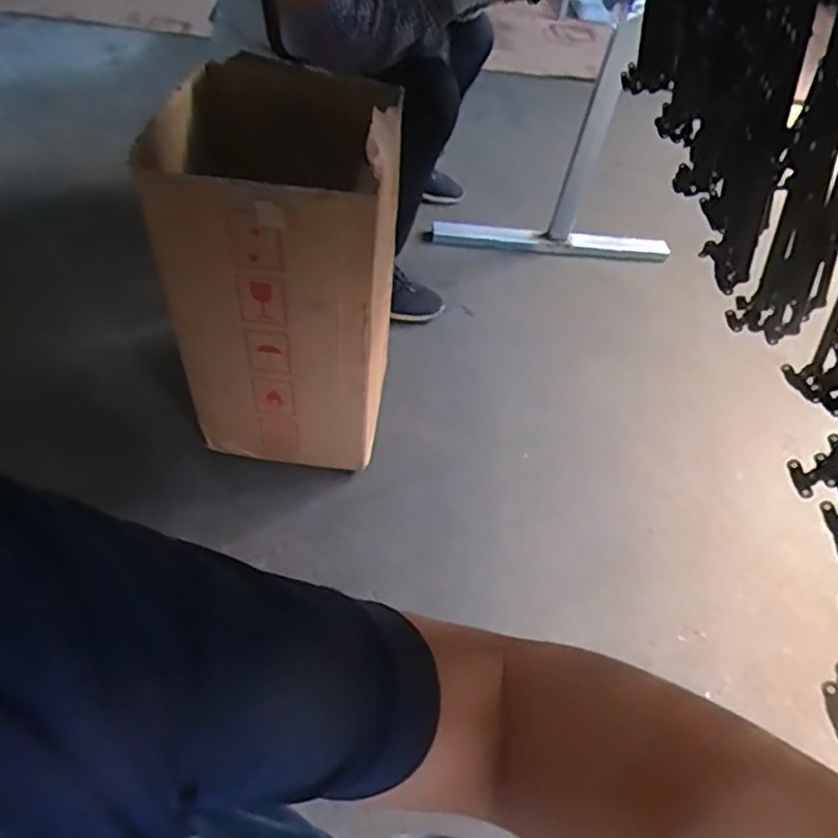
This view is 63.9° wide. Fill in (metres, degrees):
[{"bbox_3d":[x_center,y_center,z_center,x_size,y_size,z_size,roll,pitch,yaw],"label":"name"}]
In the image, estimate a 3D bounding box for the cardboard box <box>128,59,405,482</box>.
[{"bbox_3d":[-0.211,-0.204,1.028,0.319,0.549,0.299,5,50,-6],"label":"cardboard box"}]

